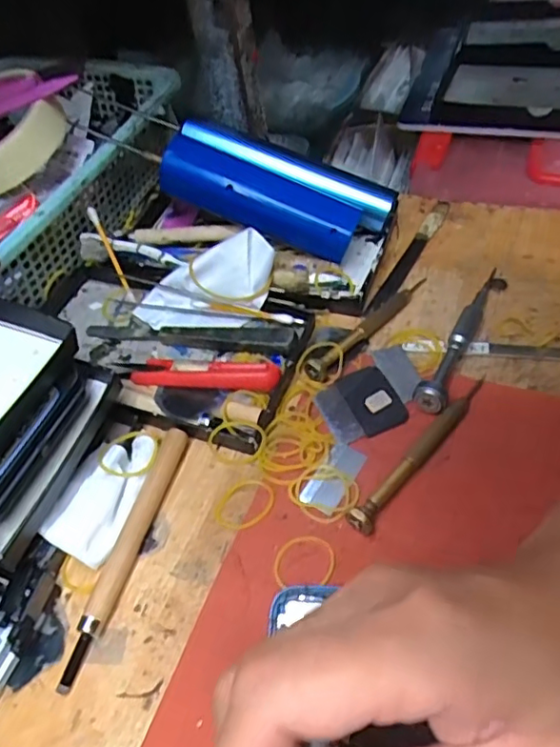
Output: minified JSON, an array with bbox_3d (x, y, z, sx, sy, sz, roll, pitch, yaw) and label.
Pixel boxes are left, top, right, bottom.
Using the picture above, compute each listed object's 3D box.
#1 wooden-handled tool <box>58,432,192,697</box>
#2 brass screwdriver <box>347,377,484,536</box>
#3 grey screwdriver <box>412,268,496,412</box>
[{"bbox_3d":[-0.072,0.081,0.286,0.012,0.009,0.130,8,53,14],"label":"wooden-handled tool"},{"bbox_3d":[0.072,0.037,0.296,0.011,0.013,0.108,35,63,30],"label":"brass screwdriver"},{"bbox_3d":[0.103,-0.026,0.340,0.016,0.018,0.120,19,56,21],"label":"grey screwdriver"}]

